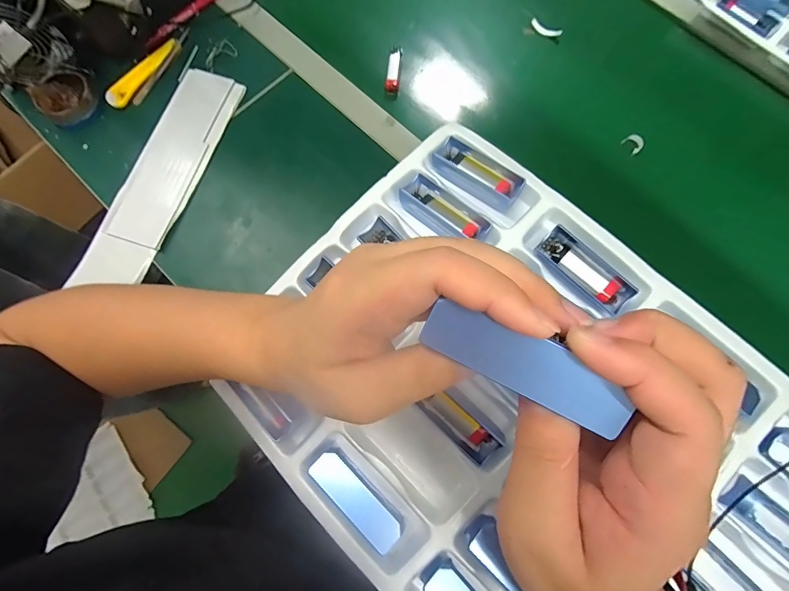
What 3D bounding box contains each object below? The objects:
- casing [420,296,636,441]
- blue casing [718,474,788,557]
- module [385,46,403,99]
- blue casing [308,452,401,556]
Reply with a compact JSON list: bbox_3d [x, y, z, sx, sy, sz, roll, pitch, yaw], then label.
[{"bbox_3d":[0.047,0.025,0.149,0.074,0.013,0.021,26,96,2],"label":"casing"},{"bbox_3d":[0.264,0.161,0.270,0.087,0.017,0.024,41,79,11],"label":"blue casing"},{"bbox_3d":[0.000,-0.302,0.541,0.018,0.009,0.079,5,75,3],"label":"module"},{"bbox_3d":[-0.028,0.149,0.293,0.077,0.013,0.024,43,80,12],"label":"blue casing"}]

